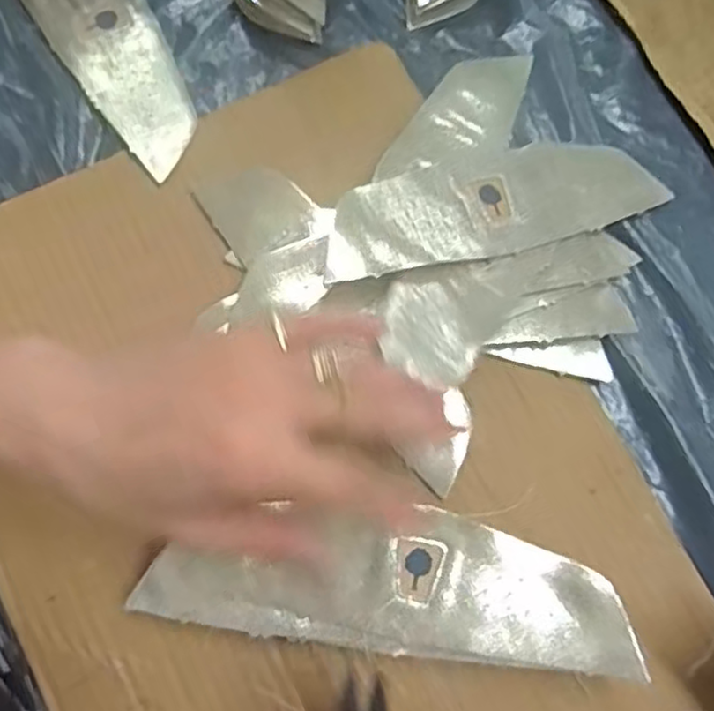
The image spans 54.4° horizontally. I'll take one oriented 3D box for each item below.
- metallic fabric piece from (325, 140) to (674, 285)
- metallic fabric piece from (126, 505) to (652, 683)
[{"bbox_3d":[0.065,-0.074,0.334,0.180,0.014,0.053,-17,80,-22],"label":"metallic fabric piece"},{"bbox_3d":[0.013,0.099,0.297,0.204,0.014,0.057,3,80,1],"label":"metallic fabric piece"}]

